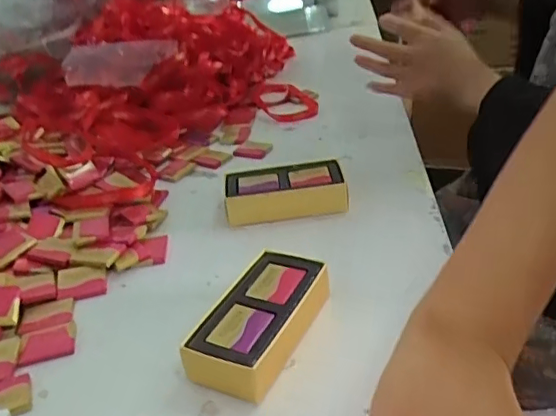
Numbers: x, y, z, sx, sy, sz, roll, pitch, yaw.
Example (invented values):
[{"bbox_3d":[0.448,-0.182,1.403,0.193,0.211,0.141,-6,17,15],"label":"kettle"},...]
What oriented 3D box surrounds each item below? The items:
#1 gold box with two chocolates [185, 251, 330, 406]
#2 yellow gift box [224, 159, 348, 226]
[{"bbox_3d":[-0.012,0.078,0.402,0.053,0.035,0.119,9,34,27],"label":"gold box with two chocolates"},{"bbox_3d":[0.007,-0.014,0.553,0.114,0.032,0.059,-6,30,2],"label":"yellow gift box"}]

